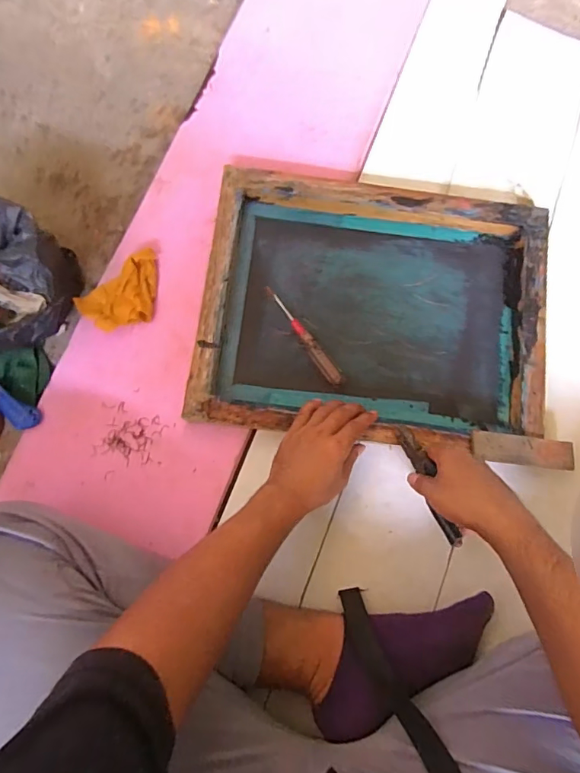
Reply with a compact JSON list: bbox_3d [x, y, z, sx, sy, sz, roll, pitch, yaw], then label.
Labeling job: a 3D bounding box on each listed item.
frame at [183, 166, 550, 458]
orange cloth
[{"bbox_3d":[0.112,-0.102,0.629,0.441,0.049,0.344,7,81,1],"label":"frame"},{"bbox_3d":[-0.217,-0.123,0.639,0.121,0.028,0.076,-41,84,-6],"label":"orange cloth"}]

